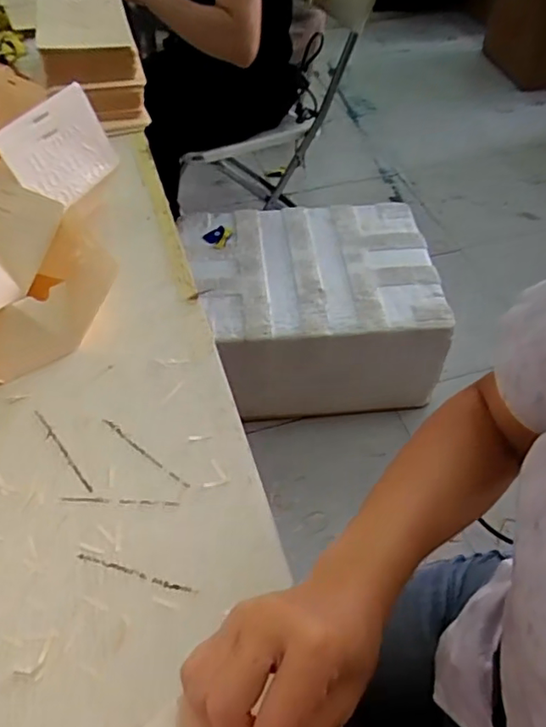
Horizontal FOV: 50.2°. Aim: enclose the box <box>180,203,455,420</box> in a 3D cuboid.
[{"bbox_3d":[0.083,-0.133,1.386,0.545,0.265,0.435,-6,49,-5],"label":"box"}]

